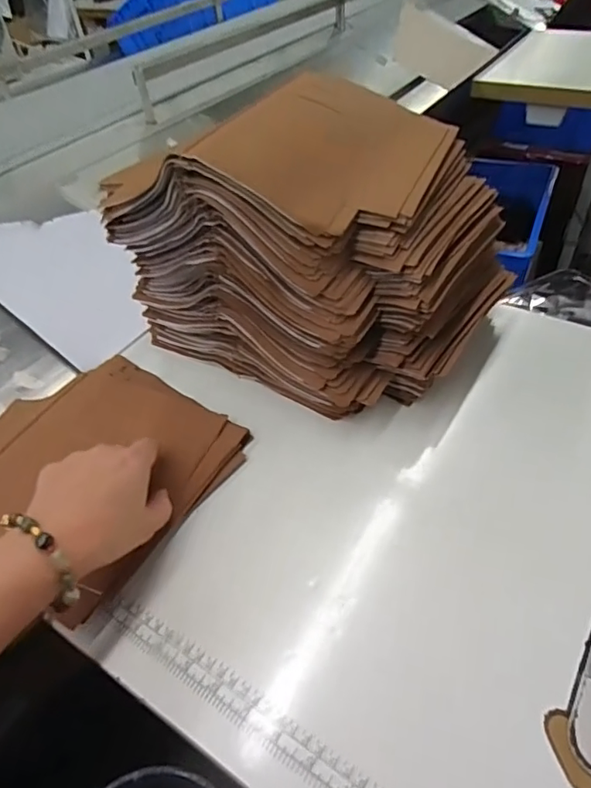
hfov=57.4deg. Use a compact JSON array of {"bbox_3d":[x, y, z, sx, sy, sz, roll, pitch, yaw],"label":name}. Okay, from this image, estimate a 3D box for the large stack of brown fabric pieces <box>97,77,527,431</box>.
[{"bbox_3d":[0.037,-0.162,0.557,0.316,0.202,0.282,25,53,29],"label":"large stack of brown fabric pieces"}]

